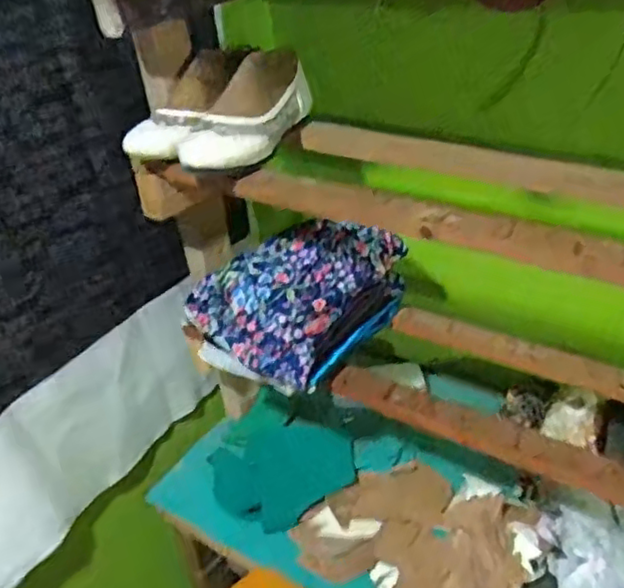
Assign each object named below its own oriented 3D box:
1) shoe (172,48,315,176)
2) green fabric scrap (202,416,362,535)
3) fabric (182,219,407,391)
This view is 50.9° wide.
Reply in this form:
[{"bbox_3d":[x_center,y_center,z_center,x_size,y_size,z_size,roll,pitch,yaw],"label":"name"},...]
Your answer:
[{"bbox_3d":[-0.071,-0.208,0.725,0.076,0.083,0.212,5,34,16],"label":"shoe"},{"bbox_3d":[-0.041,0.264,0.988,0.202,0.025,0.172,-21,36,-22],"label":"green fabric scrap"},{"bbox_3d":[-0.008,-0.012,0.833,0.260,0.103,0.202,-29,39,-31],"label":"fabric"}]

